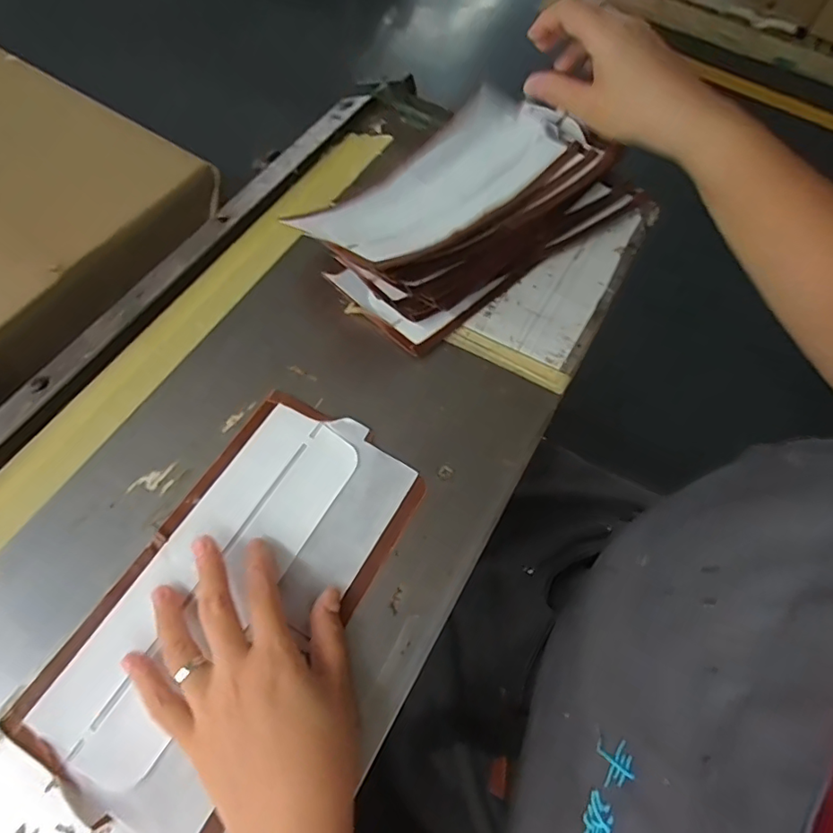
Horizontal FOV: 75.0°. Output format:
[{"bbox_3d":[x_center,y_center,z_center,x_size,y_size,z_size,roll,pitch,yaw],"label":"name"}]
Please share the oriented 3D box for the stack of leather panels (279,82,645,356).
[{"bbox_3d":[0.043,-0.165,0.421,0.256,0.063,0.144,-39,71,-21],"label":"stack of leather panels"}]

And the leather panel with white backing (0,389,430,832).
[{"bbox_3d":[-0.102,0.097,0.312,0.127,0.007,0.232,32,65,13],"label":"leather panel with white backing"}]

